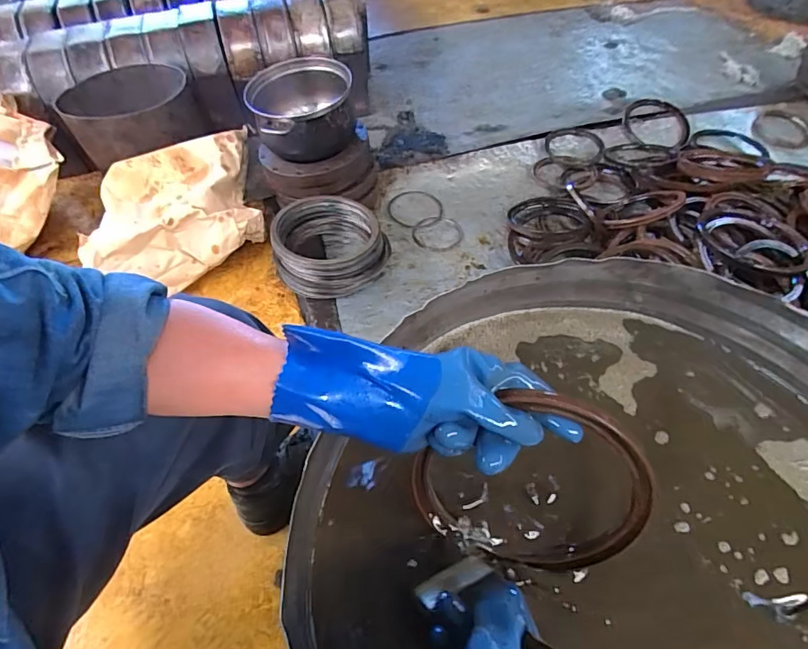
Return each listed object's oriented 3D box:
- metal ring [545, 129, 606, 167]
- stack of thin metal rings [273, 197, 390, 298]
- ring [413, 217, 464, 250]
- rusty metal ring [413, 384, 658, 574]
[{"bbox_3d":[0.451,-0.472,1.251,0.147,0.021,0.157,-1,53,2],"label":"metal ring"},{"bbox_3d":[-0.156,-0.163,1.004,0.234,0.105,0.227,-26,56,-16],"label":"stack of thin metal rings"},{"bbox_3d":[0.080,-0.213,1.109,0.111,0.006,0.116,1,61,-1],"label":"ring"},{"bbox_3d":[0.106,0.133,0.390,0.188,0.185,0.016,22,32,5],"label":"rusty metal ring"}]

